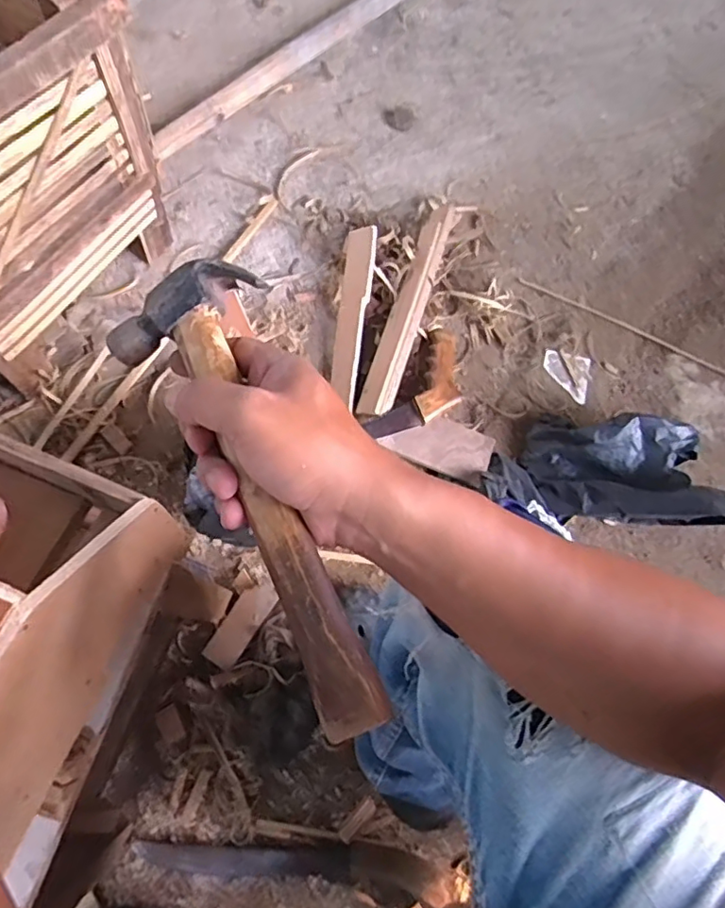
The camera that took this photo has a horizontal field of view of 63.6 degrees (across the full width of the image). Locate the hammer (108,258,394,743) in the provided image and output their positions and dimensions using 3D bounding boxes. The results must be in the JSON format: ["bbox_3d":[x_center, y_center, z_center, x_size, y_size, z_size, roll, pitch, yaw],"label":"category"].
[{"bbox_3d":[-0.051,0.014,0.286,0.080,0.029,0.242,-25,75,-5],"label":"hammer"}]

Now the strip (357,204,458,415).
[{"bbox_3d":[0.072,-0.228,0.886,0.051,0.041,0.378,18,72,2],"label":"strip"}]

